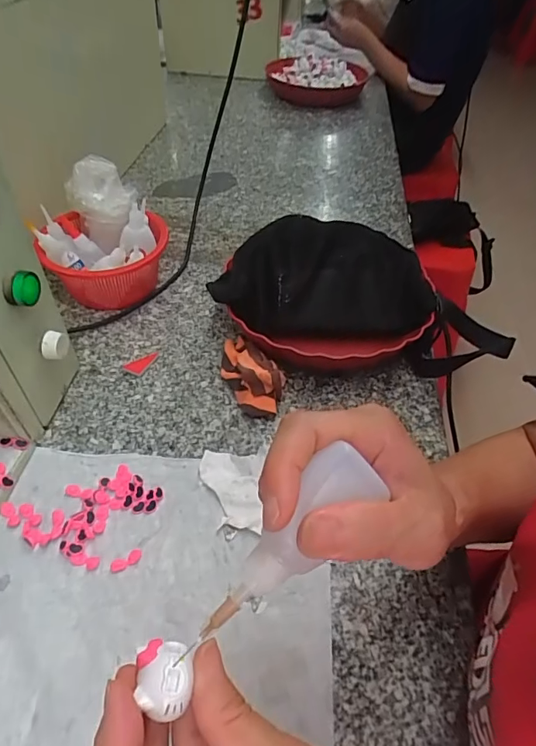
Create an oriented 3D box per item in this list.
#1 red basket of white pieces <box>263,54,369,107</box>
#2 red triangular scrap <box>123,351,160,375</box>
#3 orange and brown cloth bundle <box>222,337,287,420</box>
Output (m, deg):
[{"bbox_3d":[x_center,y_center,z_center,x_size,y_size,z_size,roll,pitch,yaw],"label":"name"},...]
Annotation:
[{"bbox_3d":[0.119,-0.708,1.121,0.226,0.062,0.259,11,48,5],"label":"red basket of white pieces"},{"bbox_3d":[-0.141,-0.014,0.511,0.023,0.004,0.038,21,50,14],"label":"red triangular scrap"},{"bbox_3d":[-0.021,-0.006,0.490,0.049,0.039,0.115,-19,52,-21],"label":"orange and brown cloth bundle"}]

